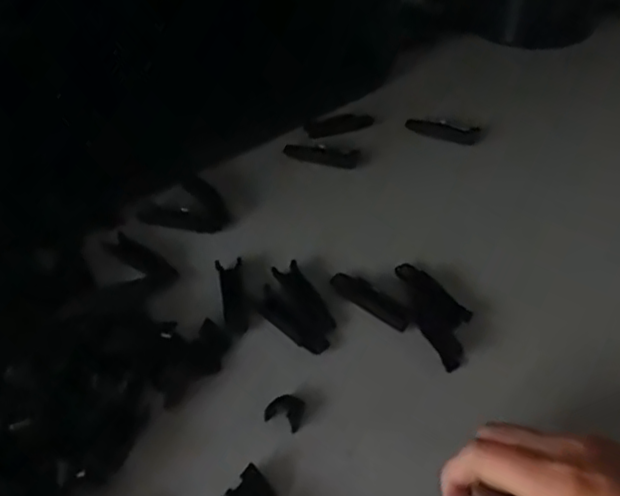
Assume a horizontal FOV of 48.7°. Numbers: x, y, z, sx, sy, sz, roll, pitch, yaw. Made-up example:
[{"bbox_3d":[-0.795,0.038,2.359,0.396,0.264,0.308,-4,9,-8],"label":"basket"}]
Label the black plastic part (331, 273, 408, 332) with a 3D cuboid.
[{"bbox_3d":[0.040,0.034,0.454,0.017,0.007,0.063,-32,50,-30],"label":"black plastic part"}]

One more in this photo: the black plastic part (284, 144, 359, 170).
[{"bbox_3d":[0.009,-0.079,0.580,0.062,0.005,0.021,10,43,11],"label":"black plastic part"}]

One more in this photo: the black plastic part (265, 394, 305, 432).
[{"bbox_3d":[-0.013,0.091,0.390,0.021,0.008,0.022,16,44,18],"label":"black plastic part"}]

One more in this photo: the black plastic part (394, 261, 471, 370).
[{"bbox_3d":[0.082,0.039,0.446,0.032,0.009,0.089,-10,42,-11],"label":"black plastic part"}]

